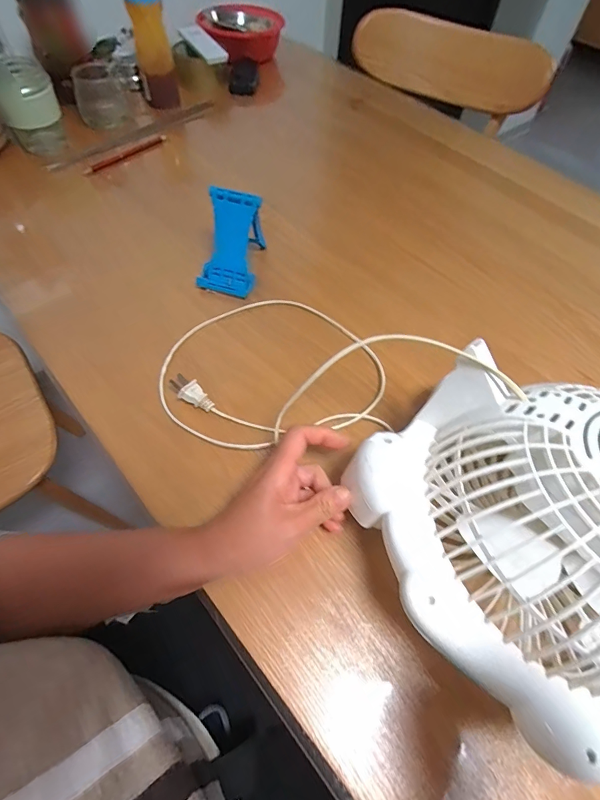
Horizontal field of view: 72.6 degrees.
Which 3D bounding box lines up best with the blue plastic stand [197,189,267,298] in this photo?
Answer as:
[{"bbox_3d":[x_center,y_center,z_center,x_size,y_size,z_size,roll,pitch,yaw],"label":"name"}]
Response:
[{"bbox_3d":[-0.083,-0.194,0.491,0.069,0.092,0.096,9,58,4],"label":"blue plastic stand"}]

